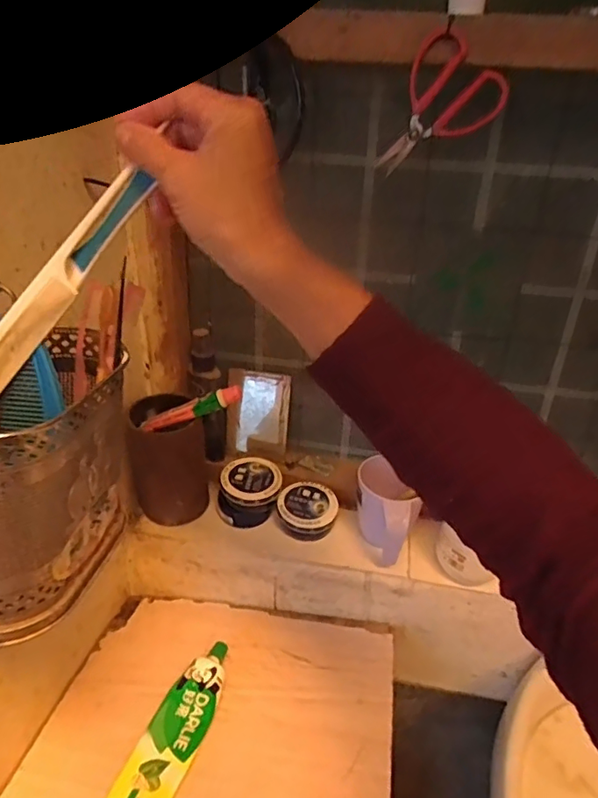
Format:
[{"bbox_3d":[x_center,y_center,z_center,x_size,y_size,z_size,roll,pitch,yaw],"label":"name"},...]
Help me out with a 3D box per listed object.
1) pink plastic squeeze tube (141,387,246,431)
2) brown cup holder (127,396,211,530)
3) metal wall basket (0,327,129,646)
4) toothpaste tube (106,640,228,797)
[{"bbox_3d":[-0.118,0.013,0.600,0.118,0.019,0.017,-20,29,8],"label":"pink plastic squeeze tube"},{"bbox_3d":[-0.149,0.076,0.633,0.077,0.135,0.085,-3,30,-9],"label":"brown cup holder"},{"bbox_3d":[-0.178,0.056,0.369,0.096,0.155,0.151,2,29,-1],"label":"metal wall basket"},{"bbox_3d":[-0.122,0.320,0.499,0.054,0.027,0.205,12,31,17],"label":"toothpaste tube"}]

